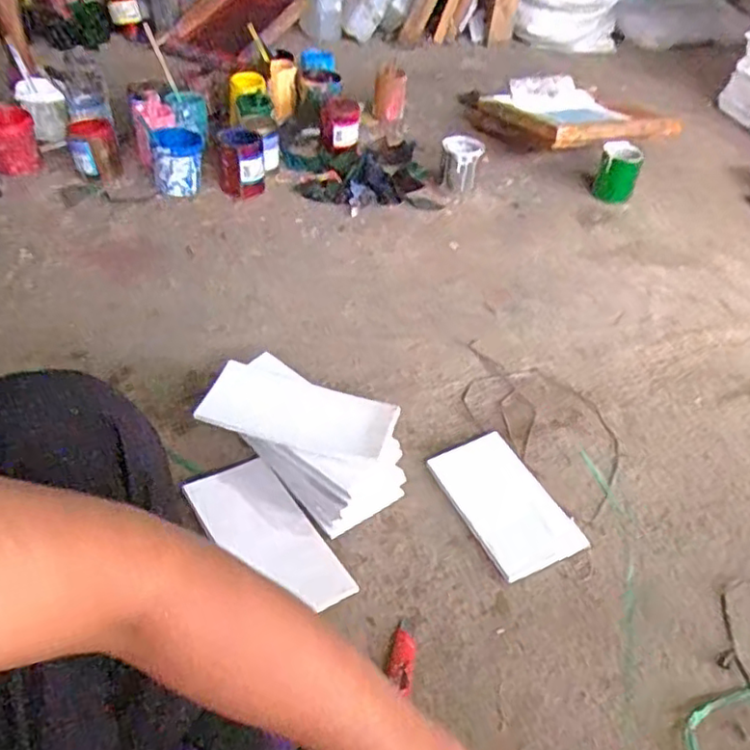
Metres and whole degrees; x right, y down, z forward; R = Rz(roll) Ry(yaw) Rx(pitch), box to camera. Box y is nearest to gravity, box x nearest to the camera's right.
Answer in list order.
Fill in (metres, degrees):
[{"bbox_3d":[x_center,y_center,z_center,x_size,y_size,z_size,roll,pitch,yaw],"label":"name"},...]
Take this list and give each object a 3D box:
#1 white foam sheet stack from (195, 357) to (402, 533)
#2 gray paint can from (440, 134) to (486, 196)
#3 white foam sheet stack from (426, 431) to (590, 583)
[{"bbox_3d":[-0.104,0.106,0.988,0.296,0.152,0.177,26,52,23],"label":"white foam sheet stack"},{"bbox_3d":[0.225,-0.544,1.657,0.108,0.120,0.121,5,45,5],"label":"gray paint can"},{"bbox_3d":[0.199,0.193,0.984,0.141,0.009,0.236,-20,49,-17],"label":"white foam sheet stack"}]

